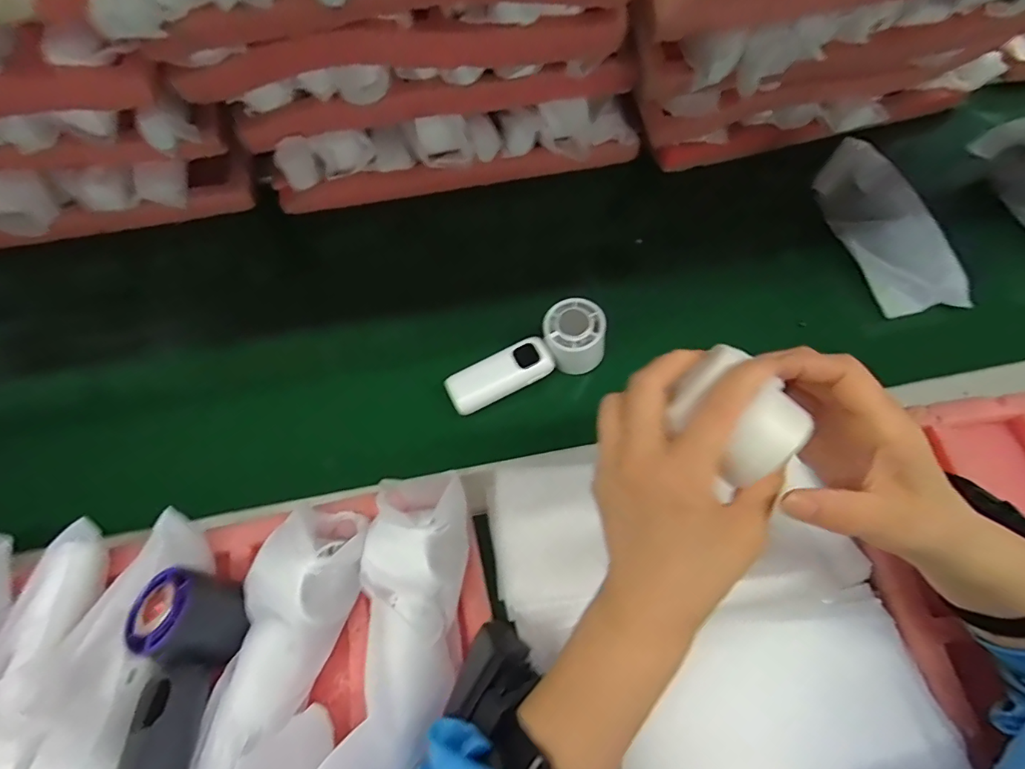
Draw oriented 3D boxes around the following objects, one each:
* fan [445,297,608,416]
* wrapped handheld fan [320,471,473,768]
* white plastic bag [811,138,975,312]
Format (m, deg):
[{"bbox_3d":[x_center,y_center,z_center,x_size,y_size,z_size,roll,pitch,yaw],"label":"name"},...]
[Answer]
[{"bbox_3d":[0.014,-0.021,0.459,0.153,0.051,0.050,-28,66,0],"label":"fan"},{"bbox_3d":[-0.071,0.152,0.329,0.068,0.055,0.184,2,63,1],"label":"wrapped handheld fan"},{"bbox_3d":[0.385,-0.160,0.512,0.073,0.065,0.193,-21,77,-10],"label":"white plastic bag"}]

